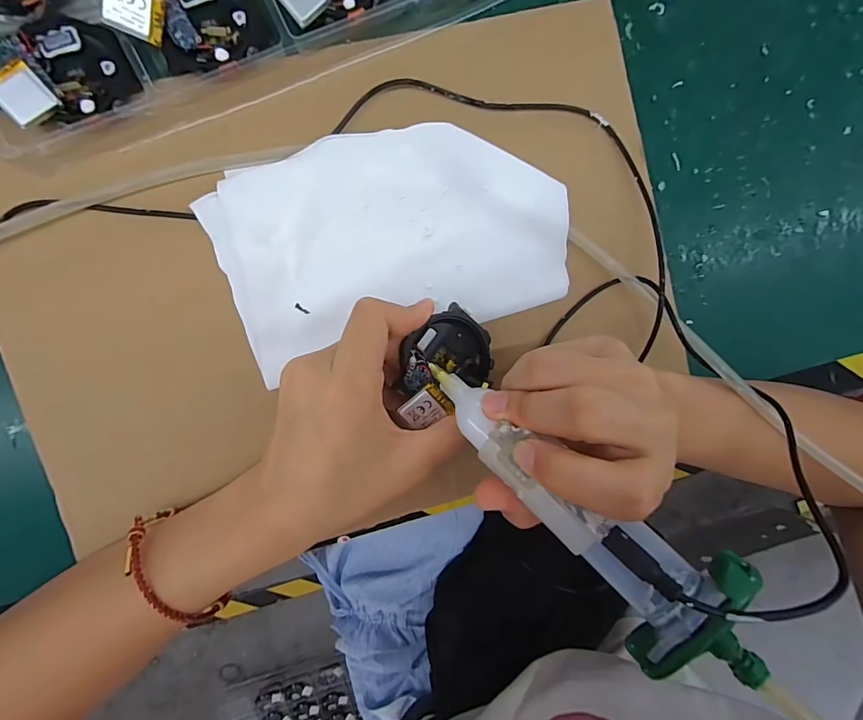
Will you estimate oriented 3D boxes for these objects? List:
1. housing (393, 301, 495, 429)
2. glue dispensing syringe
[{"bbox_3d":[0.005,0.002,0.215,0.055,0.021,0.045,-27,98,-4],"label":"housing"},{"bbox_3d":[0.053,0.055,0.157,0.145,0.024,0.046,42,89,16],"label":"glue dispensing syringe"}]

